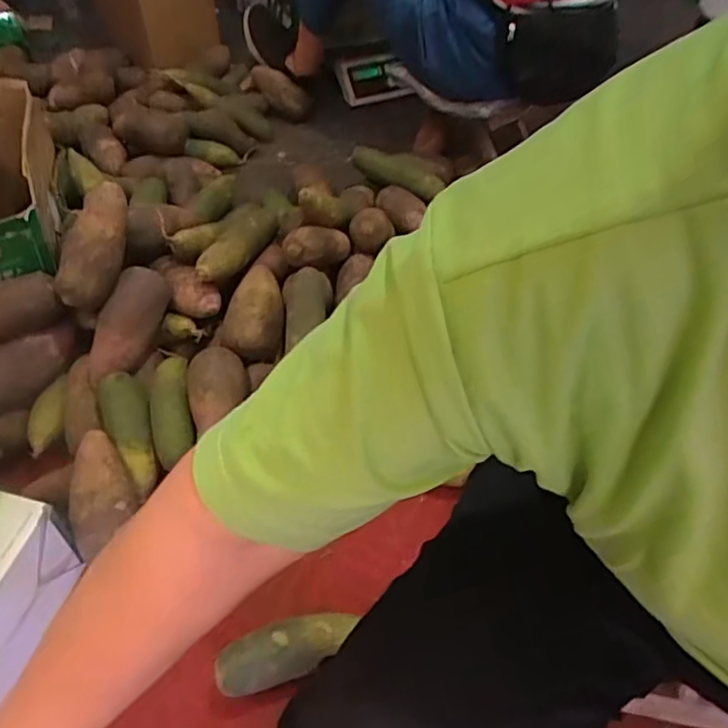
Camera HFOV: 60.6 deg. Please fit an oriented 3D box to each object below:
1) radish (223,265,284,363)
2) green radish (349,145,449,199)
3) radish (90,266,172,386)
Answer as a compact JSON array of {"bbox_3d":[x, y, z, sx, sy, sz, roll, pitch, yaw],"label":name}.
[{"bbox_3d":[-0.163,-0.082,0.920,0.087,0.064,0.162,-4,50,-5],"label":"radish"},{"bbox_3d":[0.068,-0.366,1.169,0.182,0.072,0.049,14,48,-15],"label":"green radish"},{"bbox_3d":[-0.322,-0.056,0.856,0.063,0.069,0.168,11,63,7],"label":"radish"}]

